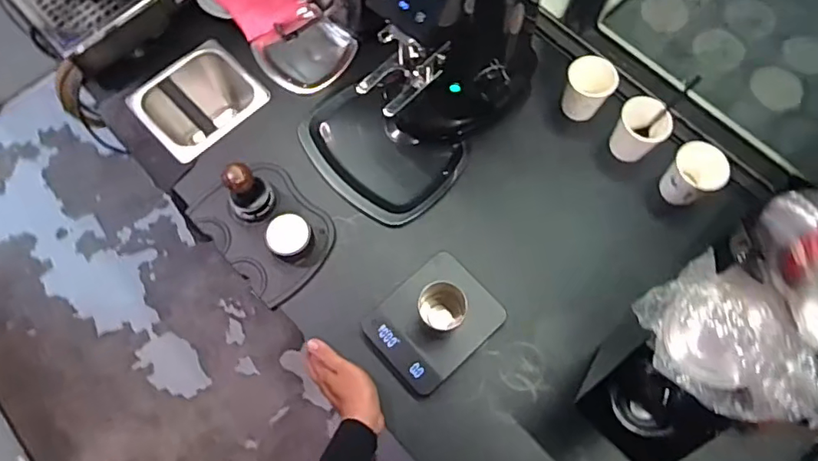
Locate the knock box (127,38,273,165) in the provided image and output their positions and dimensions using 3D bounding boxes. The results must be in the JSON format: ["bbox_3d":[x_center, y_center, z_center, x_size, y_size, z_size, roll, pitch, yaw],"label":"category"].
[{"bbox_3d":[-0.336,-0.193,0.915,0.178,0.135,0.167,-42,75,-13],"label":"knock box"}]

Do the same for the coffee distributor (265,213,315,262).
[{"bbox_3d":[-0.165,0.010,0.755,0.058,0.053,0.056,0,71,1],"label":"coffee distributor"}]

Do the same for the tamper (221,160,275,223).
[{"bbox_3d":[-0.227,-0.056,0.745,0.060,0.091,0.061,11,71,4],"label":"tamper"}]

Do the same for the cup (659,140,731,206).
[{"bbox_3d":[0.405,-0.078,0.763,0.068,0.072,0.074,31,74,11],"label":"cup"}]

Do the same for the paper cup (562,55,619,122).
[{"bbox_3d":[0.264,-0.207,0.809,0.072,0.088,0.066,30,74,10],"label":"paper cup"}]

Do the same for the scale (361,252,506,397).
[{"bbox_3d":[0.030,0.122,0.719,0.163,0.025,0.129,-41,75,-12],"label":"scale"}]

